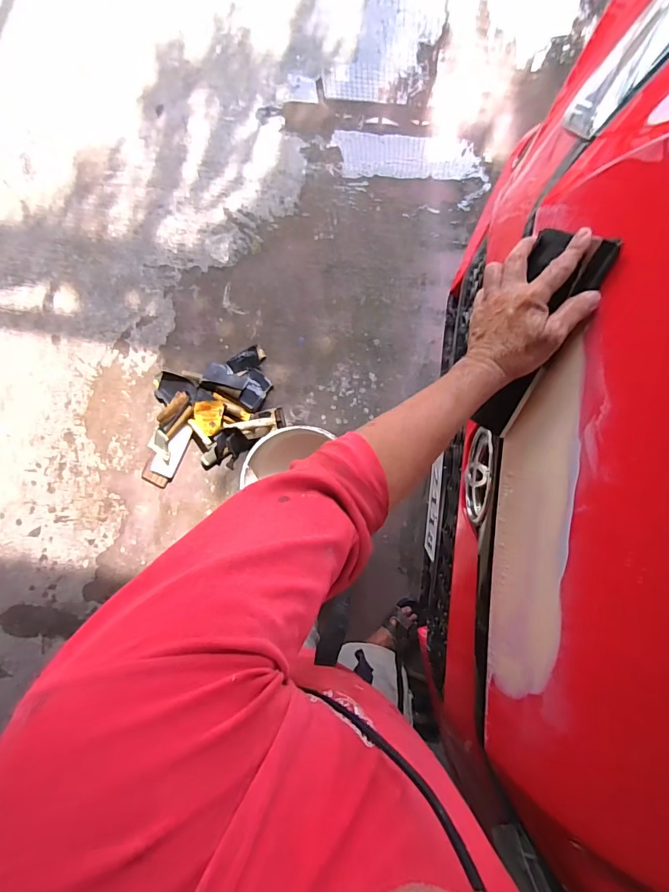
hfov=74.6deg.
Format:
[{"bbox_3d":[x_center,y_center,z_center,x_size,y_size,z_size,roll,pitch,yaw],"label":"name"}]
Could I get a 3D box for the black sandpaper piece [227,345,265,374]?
[{"bbox_3d":[-0.289,-0.279,1.433,0.110,0.023,0.071,-29,89,4],"label":"black sandpaper piece"}]

